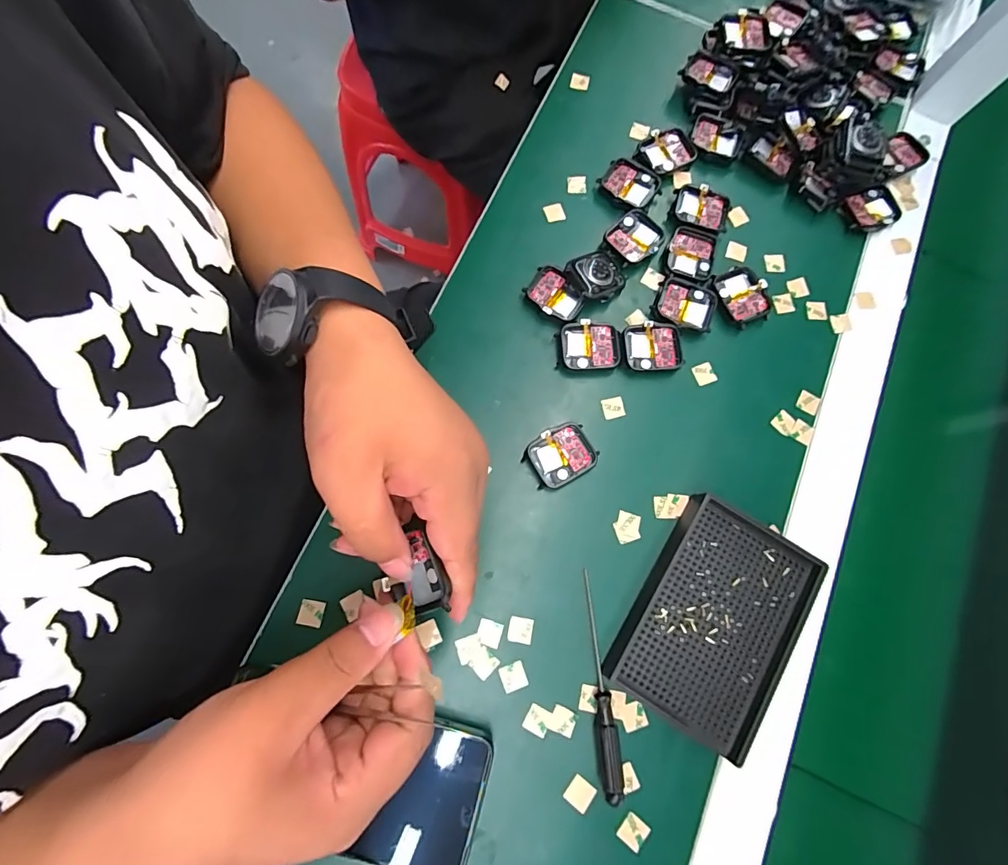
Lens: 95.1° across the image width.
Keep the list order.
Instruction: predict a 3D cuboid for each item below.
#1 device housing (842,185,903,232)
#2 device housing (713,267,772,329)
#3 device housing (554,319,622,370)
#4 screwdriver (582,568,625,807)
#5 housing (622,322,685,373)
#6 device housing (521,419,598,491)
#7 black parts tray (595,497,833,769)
[{"bbox_3d":[0.310,-0.187,0.387,0.040,0.011,0.039,-27,79,-8],"label":"device housing"},{"bbox_3d":[0.186,-0.106,0.361,0.035,0.011,0.045,-29,79,-8],"label":"device housing"},{"bbox_3d":[0.063,-0.064,0.346,0.047,0.012,0.035,-1,77,-2],"label":"device housing"},{"bbox_3d":[0.061,0.158,0.292,0.012,0.012,0.130,-4,77,-3],"label":"screwdriver"},{"bbox_3d":[0.112,-0.064,0.347,0.044,0.008,0.037,0,76,-2],"label":"housing"},{"bbox_3d":[0.039,0.017,0.327,0.045,0.012,0.038,-27,79,-8],"label":"device housing"},{"bbox_3d":[0.137,0.123,0.300,0.094,0.020,0.134,31,78,6],"label":"black parts tray"}]

